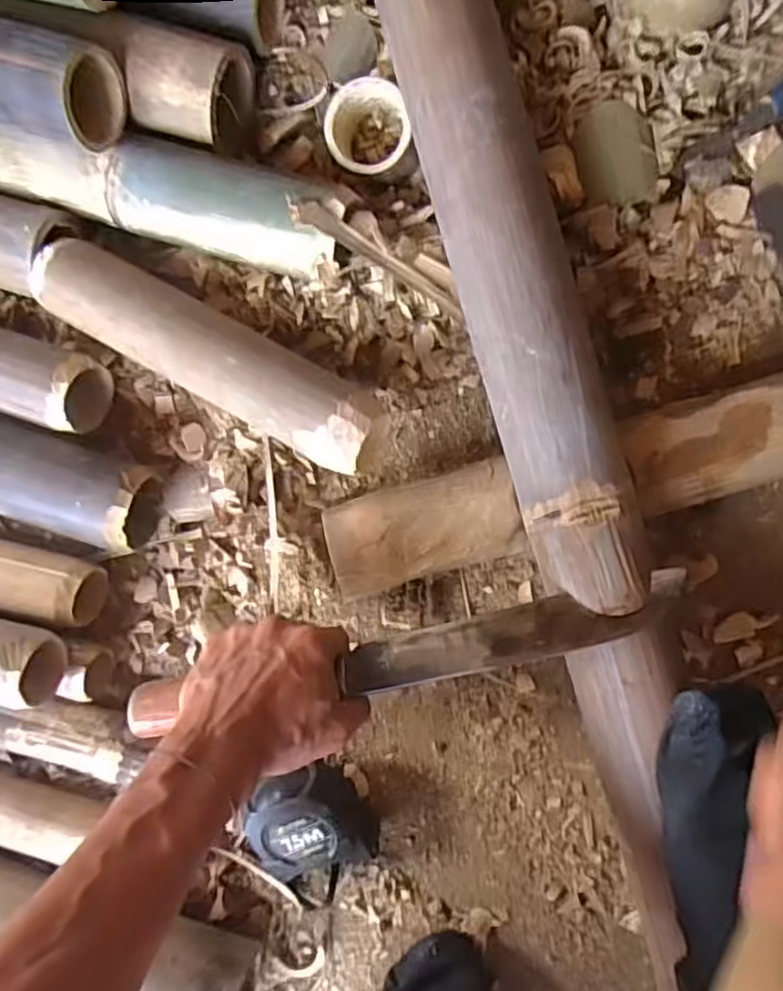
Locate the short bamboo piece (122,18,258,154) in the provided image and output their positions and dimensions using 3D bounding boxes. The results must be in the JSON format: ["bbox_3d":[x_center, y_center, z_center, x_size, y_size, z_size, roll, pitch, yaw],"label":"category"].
[{"bbox_3d":[-0.150,-0.303,0.499,0.077,0.069,0.078,19,93,8],"label":"short bamboo piece"}]

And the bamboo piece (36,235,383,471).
[{"bbox_3d":[-0.134,-0.106,0.491,0.282,0.066,0.064,29,93,7],"label":"bamboo piece"}]

